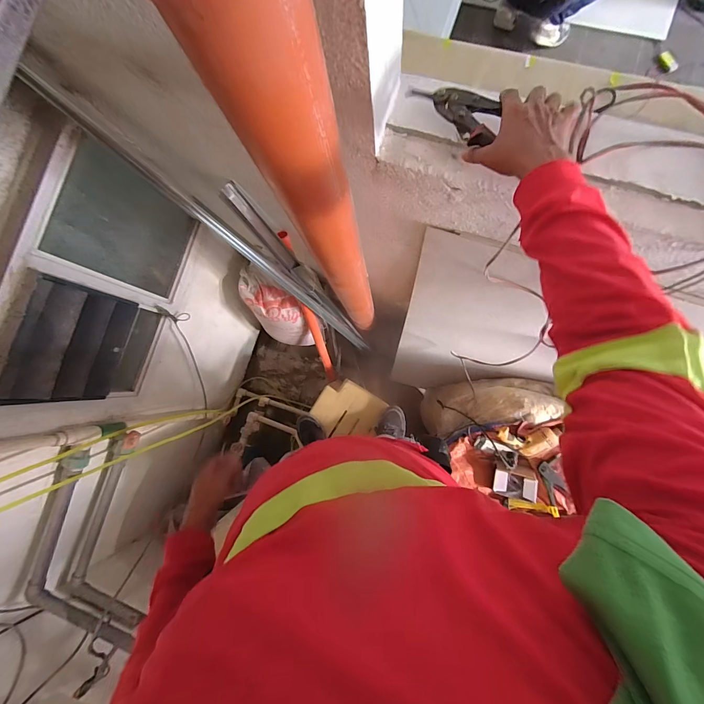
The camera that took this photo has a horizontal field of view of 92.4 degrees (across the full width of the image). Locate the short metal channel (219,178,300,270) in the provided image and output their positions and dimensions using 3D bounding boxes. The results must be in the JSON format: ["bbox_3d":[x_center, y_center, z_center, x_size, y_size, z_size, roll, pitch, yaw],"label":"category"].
[{"bbox_3d":[-0.258,-0.345,0.970,0.052,0.366,0.048,-39,60,1],"label":"short metal channel"}]

